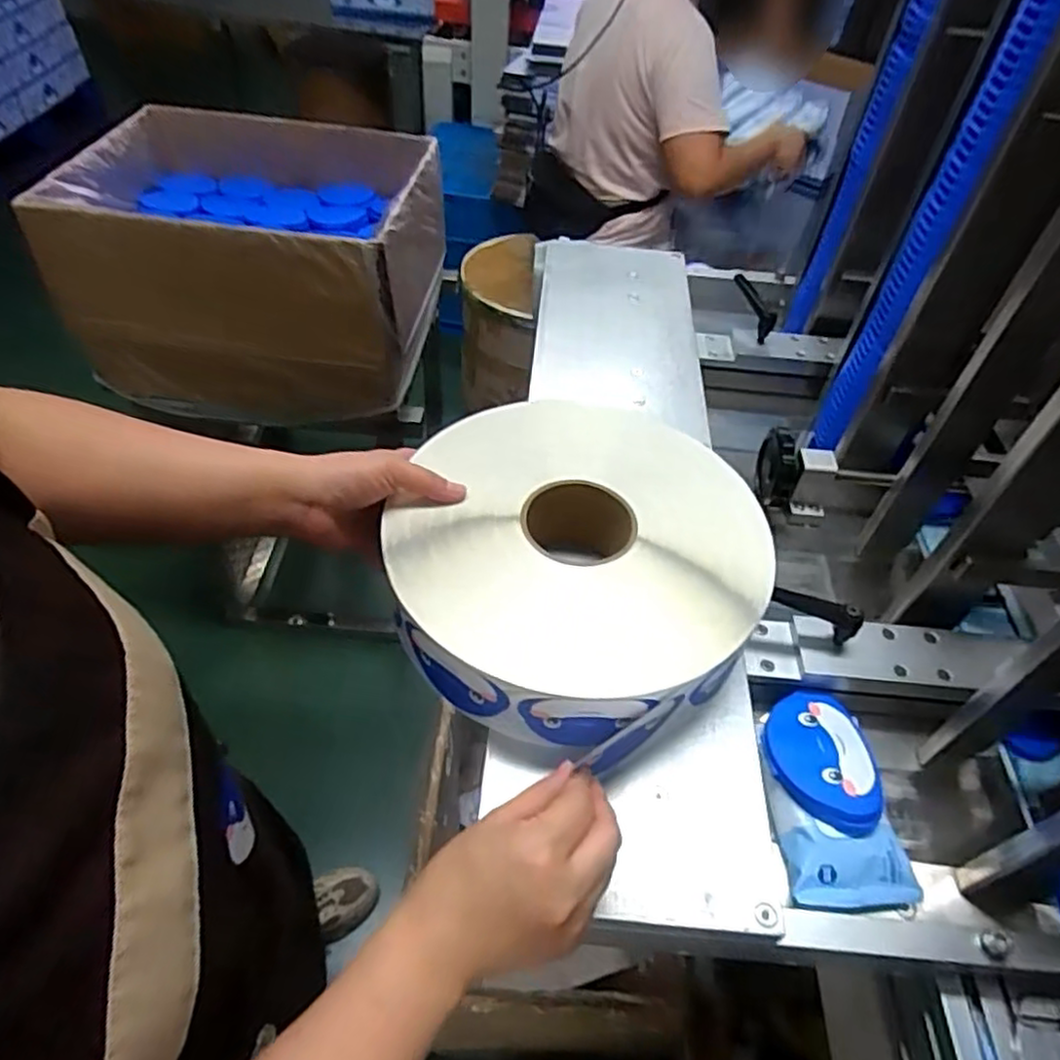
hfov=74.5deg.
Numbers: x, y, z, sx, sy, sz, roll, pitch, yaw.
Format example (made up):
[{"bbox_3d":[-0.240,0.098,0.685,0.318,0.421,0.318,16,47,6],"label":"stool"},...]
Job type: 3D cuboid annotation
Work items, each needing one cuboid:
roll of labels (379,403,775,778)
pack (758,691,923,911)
[{"bbox_3d":[0.034,0.017,0.503,0.248,0.068,0.256,3,49,-3],"label":"roll of labels"},{"bbox_3d":[0.203,0.178,0.474,0.078,0.036,0.136,-1,49,-6],"label":"pack"}]

